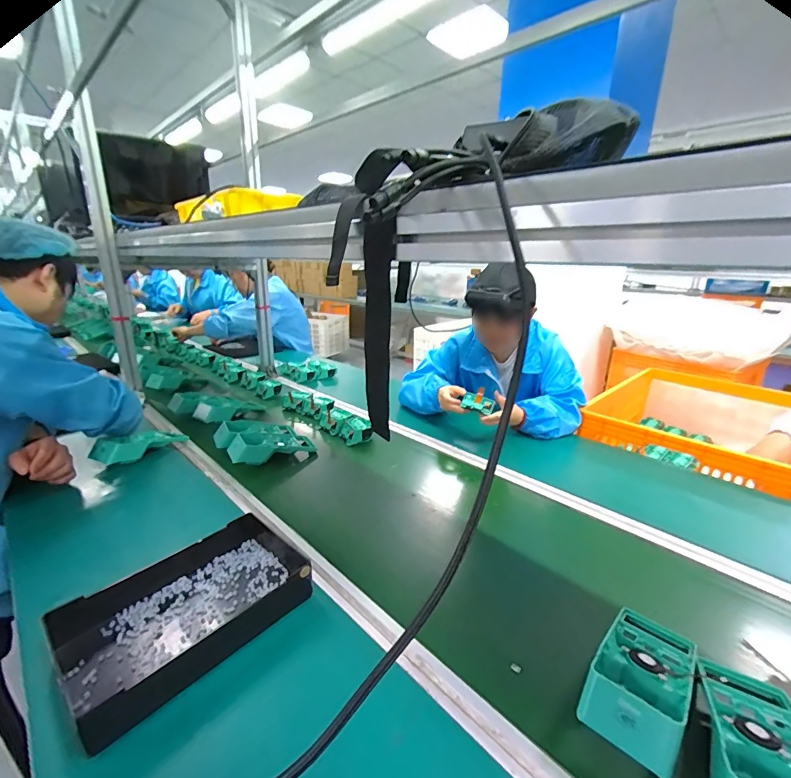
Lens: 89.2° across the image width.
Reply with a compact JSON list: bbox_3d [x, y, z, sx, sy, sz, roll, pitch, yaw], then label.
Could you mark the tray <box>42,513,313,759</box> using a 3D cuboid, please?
[{"bbox_3d":[-0.248,0.267,0.500,0.165,0.049,0.277,18,24,40],"label":"tray"}]

